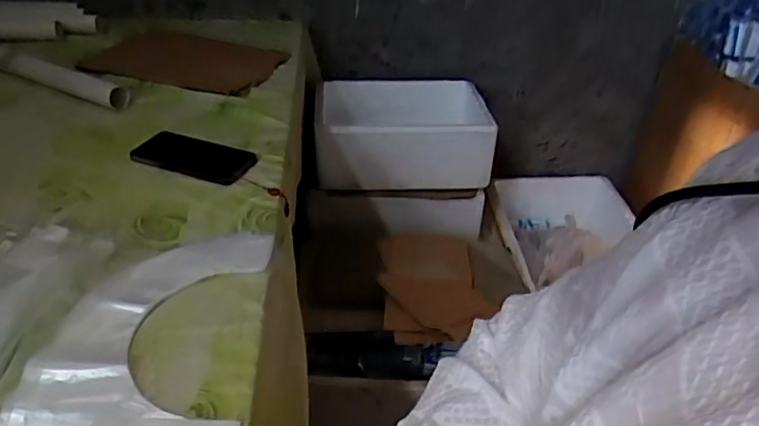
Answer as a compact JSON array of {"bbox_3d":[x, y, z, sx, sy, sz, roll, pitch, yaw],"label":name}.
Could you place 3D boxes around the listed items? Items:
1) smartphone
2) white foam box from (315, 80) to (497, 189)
[{"bbox_3d":[-0.260,-0.080,0.827,0.162,0.016,0.086,15,37,12],"label":"smartphone"},{"bbox_3d":[0.046,-0.207,1.425,0.426,0.162,0.310,-4,36,-11],"label":"white foam box"}]

